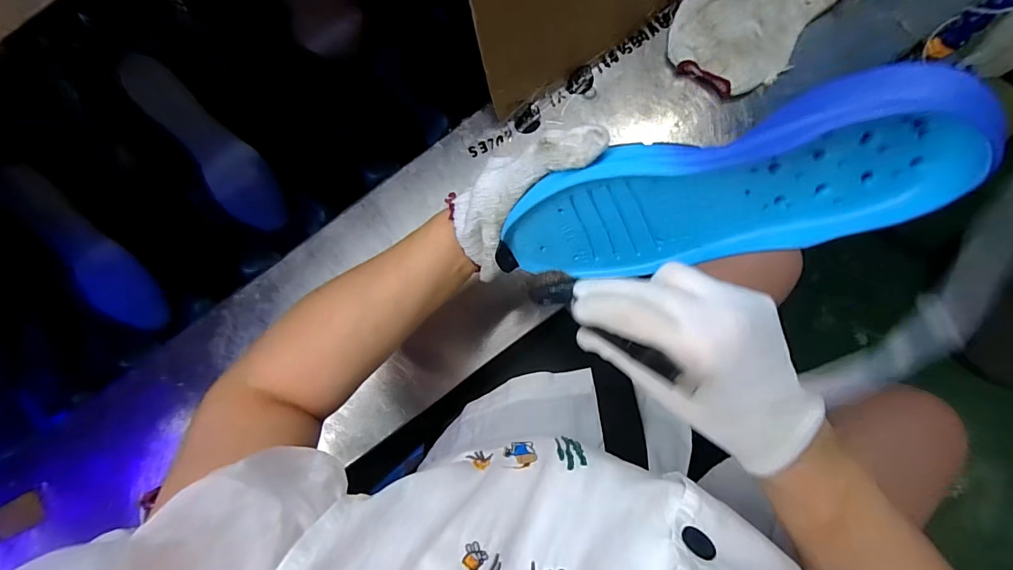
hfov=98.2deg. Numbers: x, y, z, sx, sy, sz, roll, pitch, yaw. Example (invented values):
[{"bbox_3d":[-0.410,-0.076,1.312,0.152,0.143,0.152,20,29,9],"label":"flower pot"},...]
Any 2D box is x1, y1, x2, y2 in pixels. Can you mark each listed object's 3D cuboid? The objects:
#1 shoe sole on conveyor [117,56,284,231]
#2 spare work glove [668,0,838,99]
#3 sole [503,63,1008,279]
[{"bbox_3d":[-0.385,-0.177,0.576,0.079,0.017,0.238,-33,118,0],"label":"shoe sole on conveyor"},{"bbox_3d":[0.278,-0.305,0.494,0.188,0.026,0.132,-45,84,-2],"label":"spare work glove"},{"bbox_3d":[0.120,-0.045,0.271,0.248,0.101,0.029,-11,43,27],"label":"sole"}]

